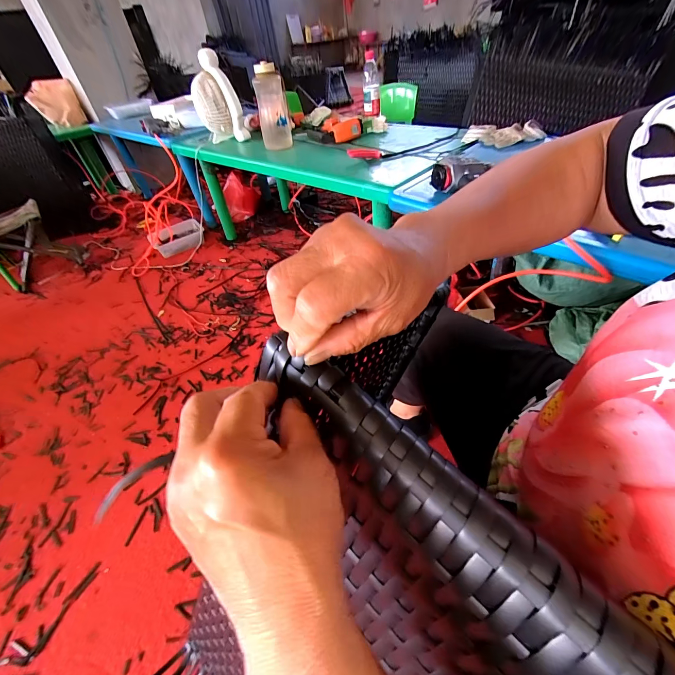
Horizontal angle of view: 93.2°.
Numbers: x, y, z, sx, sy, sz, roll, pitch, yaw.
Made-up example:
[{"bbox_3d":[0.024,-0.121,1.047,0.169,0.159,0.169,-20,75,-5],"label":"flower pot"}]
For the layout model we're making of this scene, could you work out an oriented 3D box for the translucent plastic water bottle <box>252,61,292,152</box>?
[{"bbox_3d":[-0.236,-0.829,1.155,0.108,0.233,0.105,-9,45,-1],"label":"translucent plastic water bottle"}]

